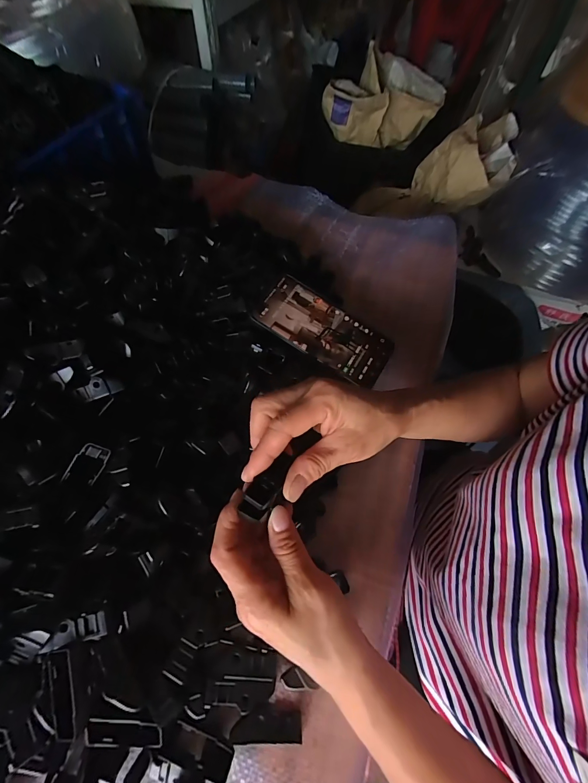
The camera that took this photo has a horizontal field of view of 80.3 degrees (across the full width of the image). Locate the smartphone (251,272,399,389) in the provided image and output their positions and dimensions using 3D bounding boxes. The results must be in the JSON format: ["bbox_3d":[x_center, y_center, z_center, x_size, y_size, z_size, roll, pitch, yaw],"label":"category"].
[{"bbox_3d":[0.033,-0.073,0.409,0.165,0.011,0.077,33,64,2],"label":"smartphone"}]

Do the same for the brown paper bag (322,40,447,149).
[{"bbox_3d":[0.247,-0.849,1.031,0.379,0.182,0.174,-18,62,-12],"label":"brown paper bag"}]

